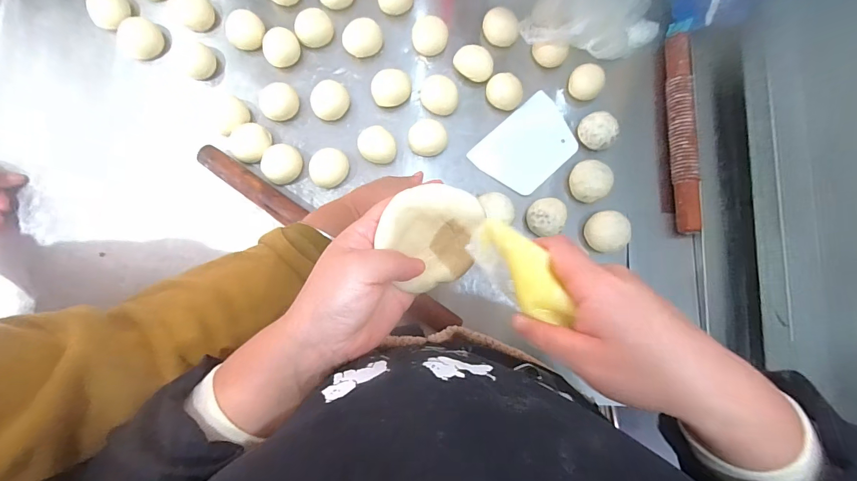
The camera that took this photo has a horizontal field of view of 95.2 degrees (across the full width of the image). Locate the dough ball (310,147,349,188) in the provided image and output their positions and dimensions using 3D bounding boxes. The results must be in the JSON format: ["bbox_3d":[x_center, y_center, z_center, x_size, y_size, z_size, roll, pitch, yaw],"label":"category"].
[{"bbox_3d":[-0.137,-0.100,0.539,0.053,0.028,0.044,-26,83,-5],"label":"dough ball"}]

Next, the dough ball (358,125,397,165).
[{"bbox_3d":[-0.072,-0.133,0.551,0.047,0.027,0.051,0,81,-2],"label":"dough ball"}]

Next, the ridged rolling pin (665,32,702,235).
[{"bbox_3d":[0.365,-0.157,0.559,0.032,0.026,0.291,2,81,-1],"label":"ridged rolling pin"}]

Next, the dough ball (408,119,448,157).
[{"bbox_3d":[-0.001,-0.143,0.550,0.052,0.027,0.049,0,81,-2],"label":"dough ball"}]

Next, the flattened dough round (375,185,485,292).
[{"bbox_3d":[0.001,-0.002,0.289,0.069,0.028,0.078,15,81,1],"label":"flattened dough round"}]

